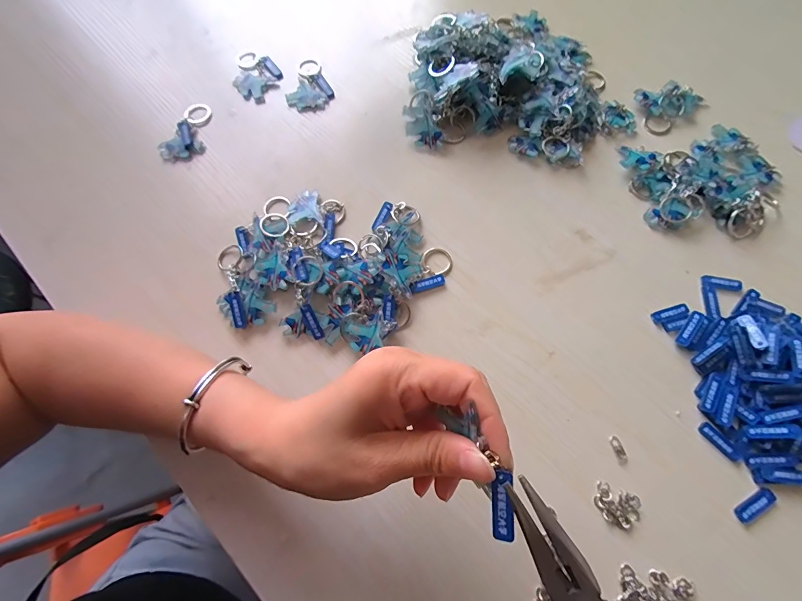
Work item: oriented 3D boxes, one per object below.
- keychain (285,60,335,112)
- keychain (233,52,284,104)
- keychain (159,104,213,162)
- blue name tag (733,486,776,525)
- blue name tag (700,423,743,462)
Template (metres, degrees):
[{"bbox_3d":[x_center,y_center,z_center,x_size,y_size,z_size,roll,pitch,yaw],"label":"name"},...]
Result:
[{"bbox_3d":[-0.099,-0.224,0.376,0.046,0.009,0.064,-22,71,-6],"label":"keychain"},{"bbox_3d":[-0.159,-0.240,0.382,0.057,0.008,0.051,28,73,11],"label":"keychain"},{"bbox_3d":[-0.209,-0.168,0.359,0.037,0.015,0.070,16,71,7],"label":"keychain"},{"bbox_3d":[0.238,0.138,0.241,0.030,0.004,0.012,-31,72,-9],"label":"blue name tag"},{"bbox_3d":[0.226,0.100,0.254,0.009,0.004,0.030,-38,74,-11],"label":"blue name tag"}]

